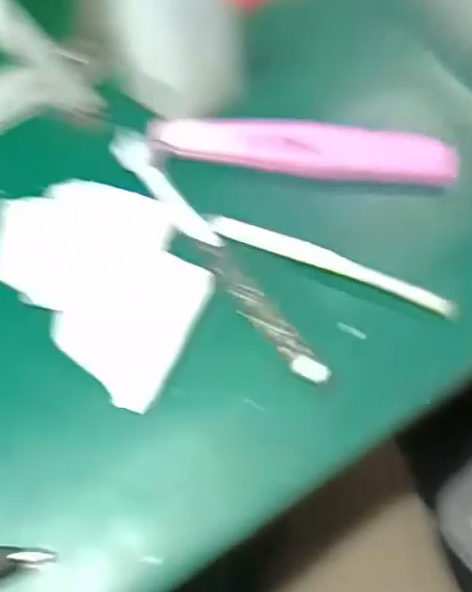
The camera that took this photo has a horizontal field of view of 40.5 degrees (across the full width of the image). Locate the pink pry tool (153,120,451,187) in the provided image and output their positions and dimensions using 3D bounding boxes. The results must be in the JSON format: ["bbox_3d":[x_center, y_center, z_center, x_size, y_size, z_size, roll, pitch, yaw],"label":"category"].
[{"bbox_3d":[0.042,-0.090,0.395,0.183,0.022,0.026,6,63,4],"label":"pink pry tool"}]

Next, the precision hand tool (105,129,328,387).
[{"bbox_3d":[-0.014,-0.028,0.360,0.018,0.009,0.192,-33,67,-15],"label":"precision hand tool"}]

